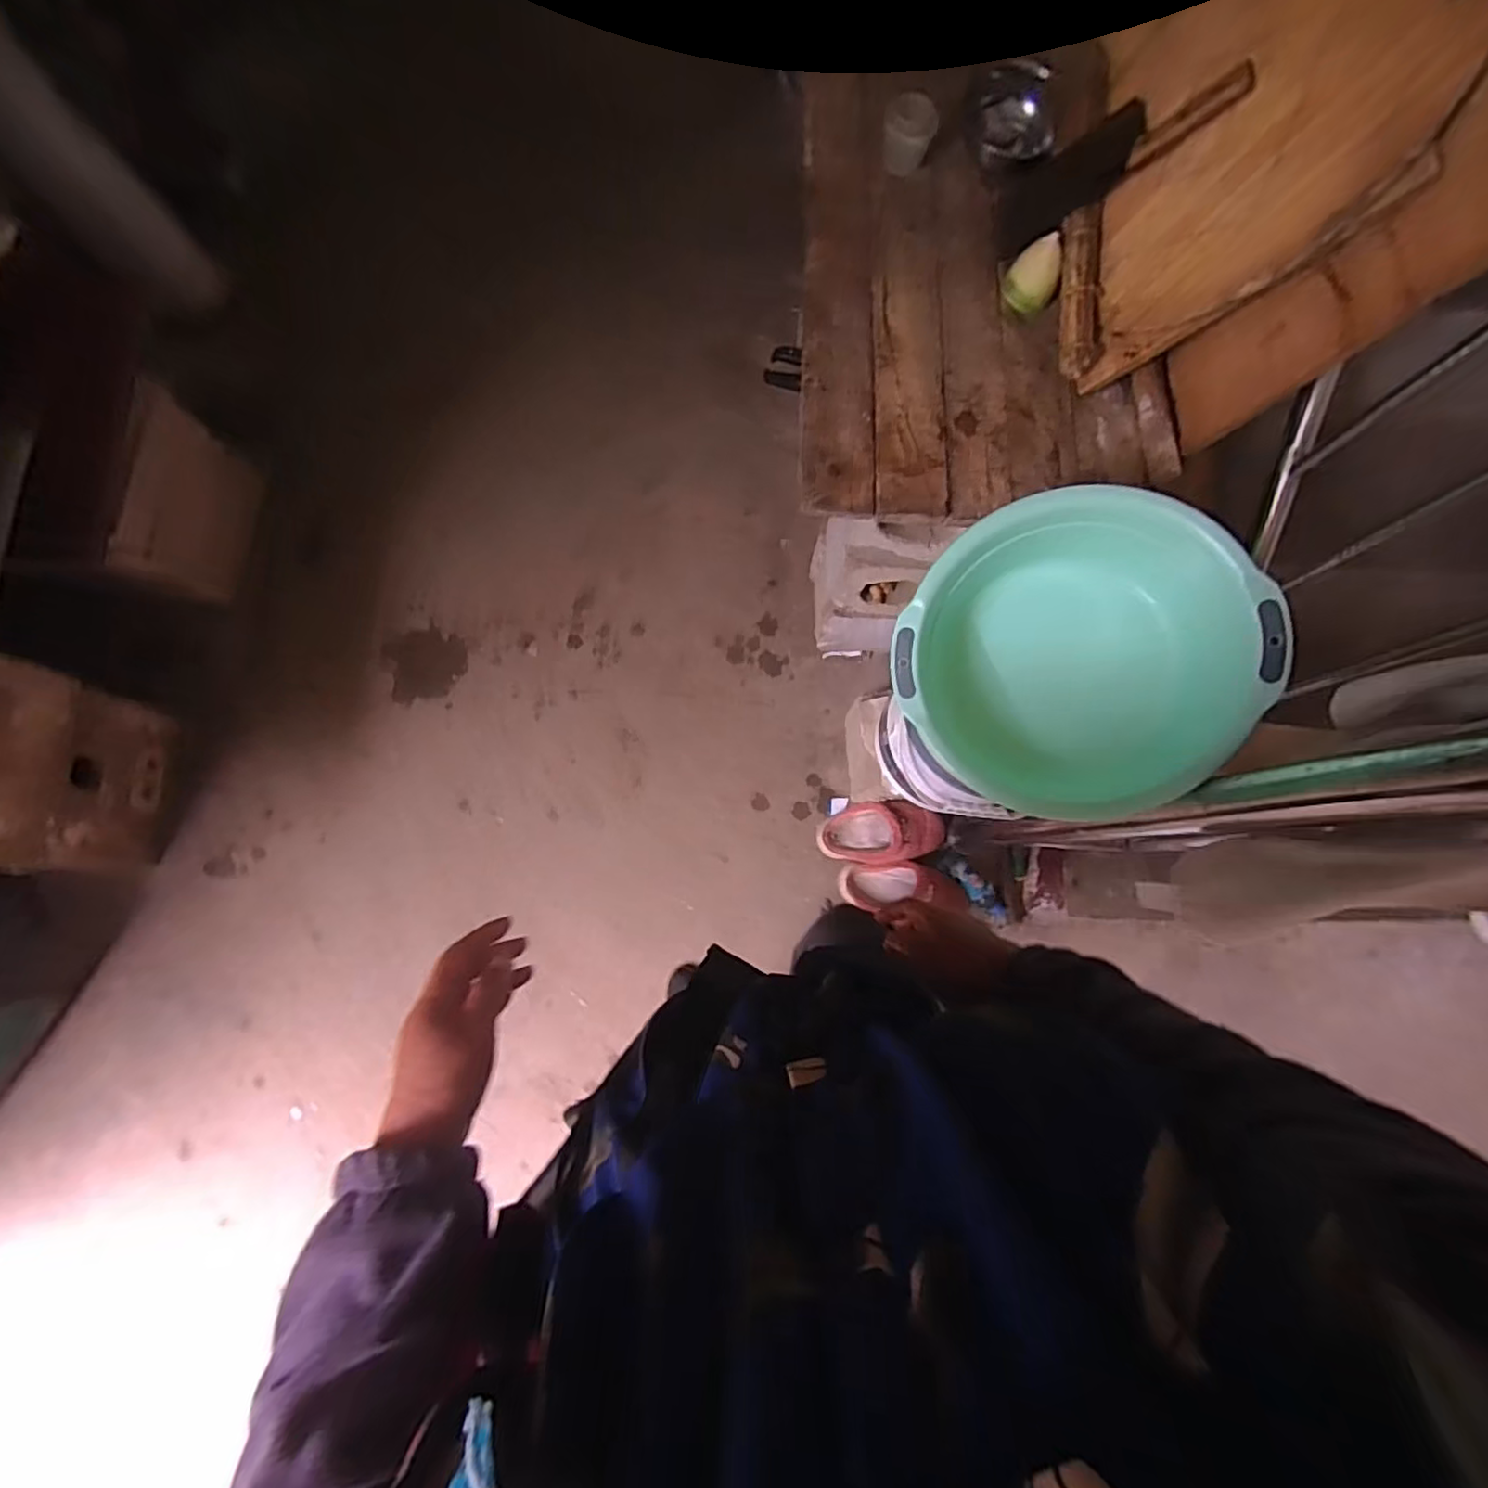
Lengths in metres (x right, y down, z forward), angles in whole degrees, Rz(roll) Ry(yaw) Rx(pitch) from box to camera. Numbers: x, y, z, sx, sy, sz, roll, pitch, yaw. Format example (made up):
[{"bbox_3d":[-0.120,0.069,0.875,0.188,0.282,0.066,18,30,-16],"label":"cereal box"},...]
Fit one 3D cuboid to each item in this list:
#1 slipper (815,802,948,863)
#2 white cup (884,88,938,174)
[{"bbox_3d":[0.282,0.181,1.318,0.240,0.090,0.123,5,83,-3],"label":"slipper"},{"bbox_3d":[0.232,-0.862,0.917,0.069,0.049,0.087,14,83,-2],"label":"white cup"}]

